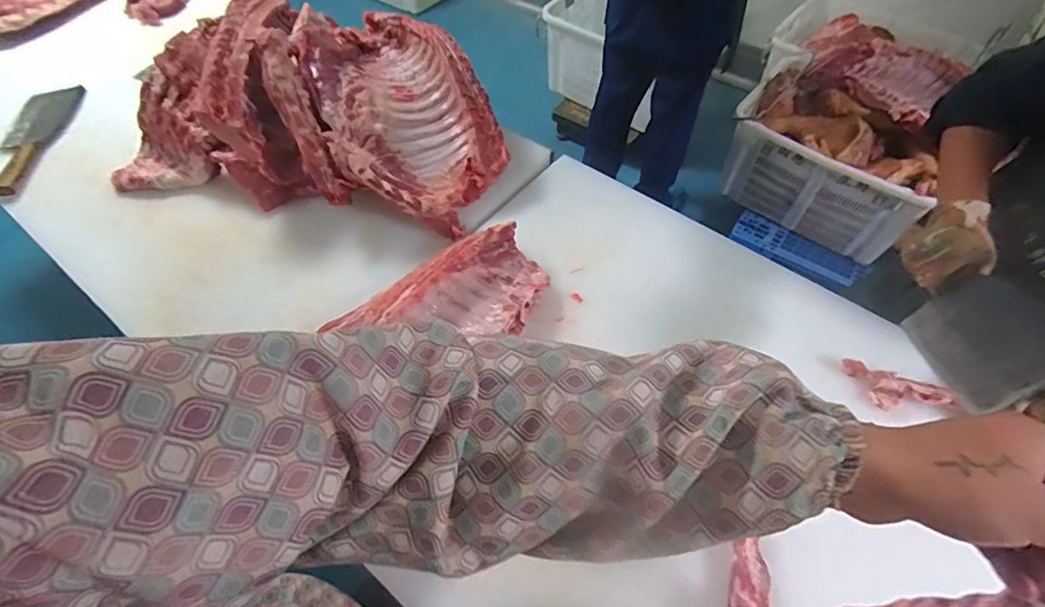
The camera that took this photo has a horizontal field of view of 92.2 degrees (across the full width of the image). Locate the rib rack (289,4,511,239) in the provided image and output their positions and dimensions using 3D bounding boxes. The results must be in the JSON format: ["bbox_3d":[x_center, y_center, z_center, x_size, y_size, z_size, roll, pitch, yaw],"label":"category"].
[{"bbox_3d":[-0.245,-0.387,0.986,0.316,0.146,0.551,-21,60,-13],"label":"rib rack"}]

